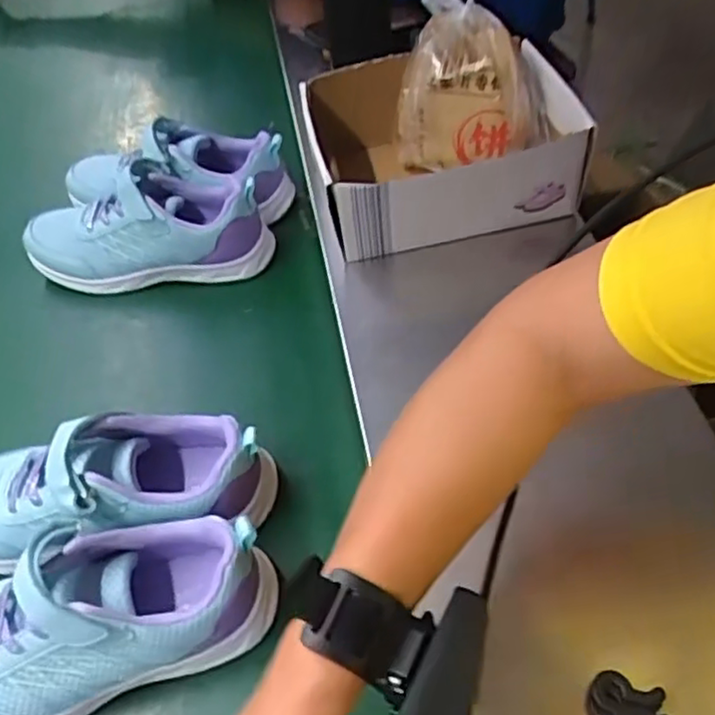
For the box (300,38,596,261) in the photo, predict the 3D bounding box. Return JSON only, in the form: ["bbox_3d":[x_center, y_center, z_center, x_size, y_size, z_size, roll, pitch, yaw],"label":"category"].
[{"bbox_3d":[0.073,-0.208,0.648,0.221,0.097,0.217,-13,48,-4],"label":"box"}]

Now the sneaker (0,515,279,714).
[{"bbox_3d":[-0.168,0.161,0.409,0.231,0.100,0.082,-18,48,-9],"label":"sneaker"}]

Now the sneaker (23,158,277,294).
[{"bbox_3d":[-0.206,-0.123,0.658,0.238,0.094,0.082,-4,48,4],"label":"sneaker"}]

